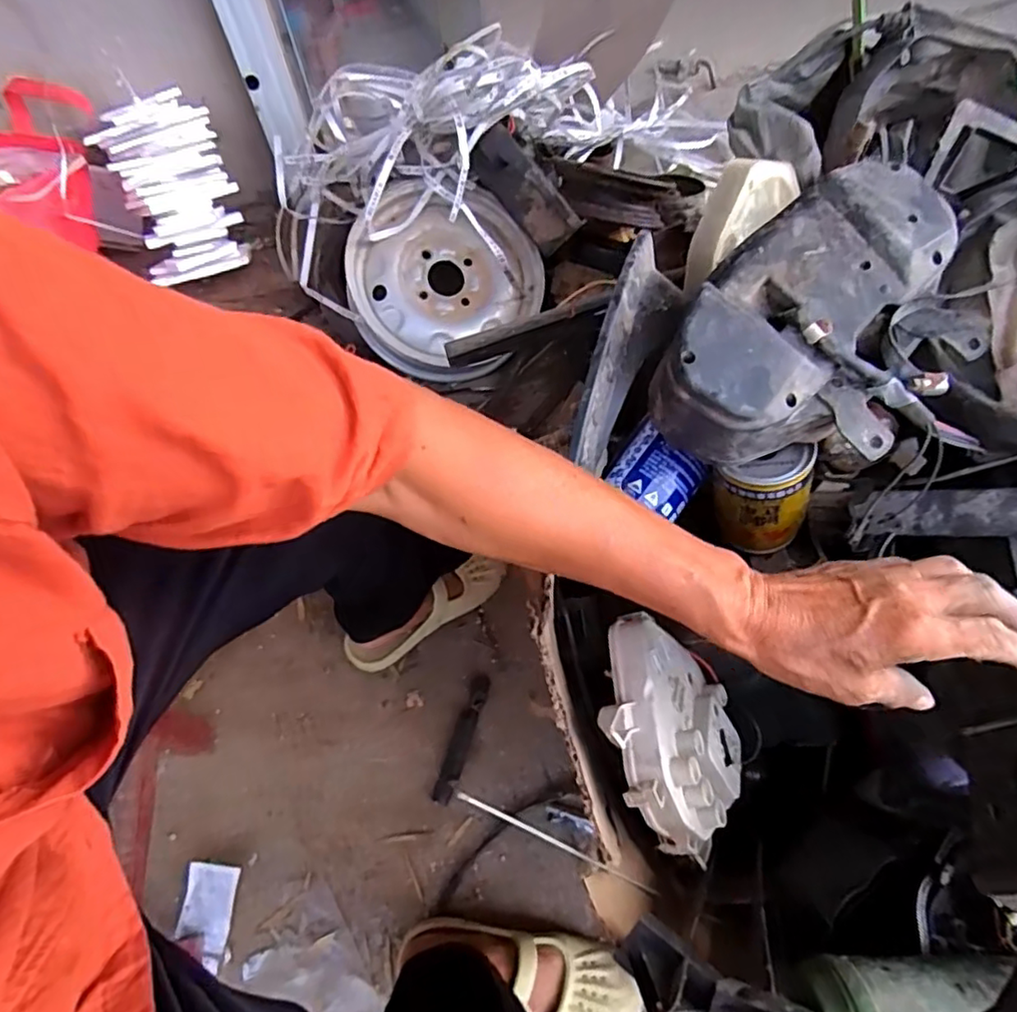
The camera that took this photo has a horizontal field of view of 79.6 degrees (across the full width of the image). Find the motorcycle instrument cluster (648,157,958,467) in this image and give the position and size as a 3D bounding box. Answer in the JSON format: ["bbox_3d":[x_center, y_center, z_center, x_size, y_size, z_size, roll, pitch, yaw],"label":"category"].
[{"bbox_3d":[0.198,-0.112,0.386,0.134,0.091,0.194,35,68,21],"label":"motorcycle instrument cluster"}]

